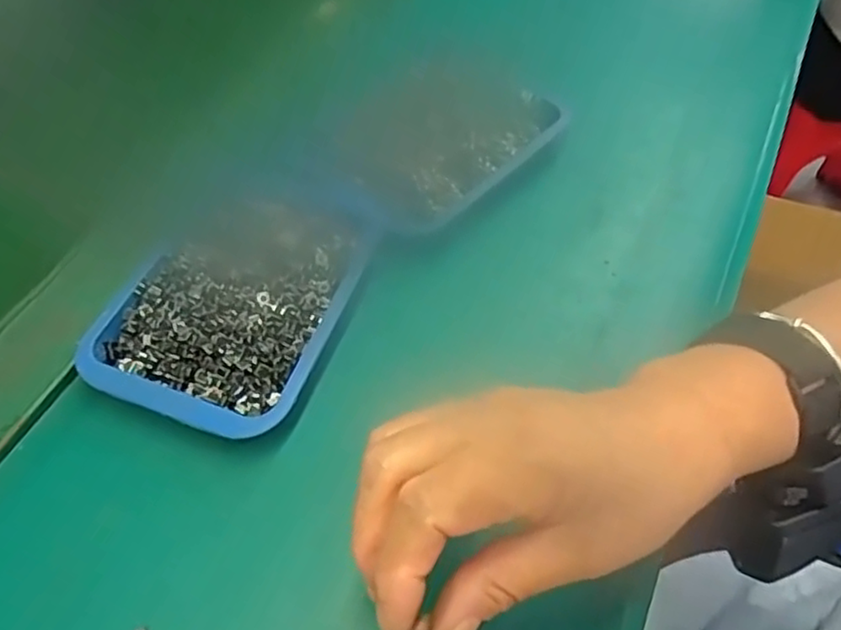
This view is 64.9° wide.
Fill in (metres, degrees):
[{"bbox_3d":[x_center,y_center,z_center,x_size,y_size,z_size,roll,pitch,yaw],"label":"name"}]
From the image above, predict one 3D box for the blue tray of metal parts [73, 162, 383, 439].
[{"bbox_3d":[-0.098,-0.014,0.358,0.116,0.020,0.154,17,59,11],"label":"blue tray of metal parts"}]

